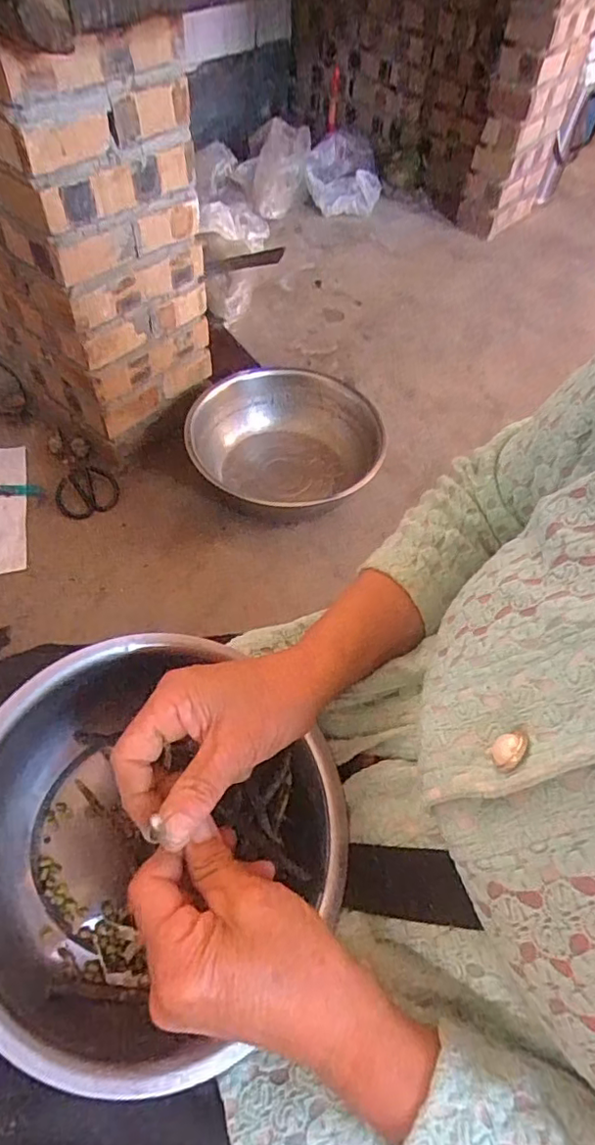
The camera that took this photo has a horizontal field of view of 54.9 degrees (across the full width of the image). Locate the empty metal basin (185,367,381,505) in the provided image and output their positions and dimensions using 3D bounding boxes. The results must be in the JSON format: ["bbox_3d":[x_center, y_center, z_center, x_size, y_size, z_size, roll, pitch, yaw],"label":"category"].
[{"bbox_3d":[-0.013,-0.224,1.009,0.325,0.103,0.332,25,56,14],"label":"empty metal basin"}]

